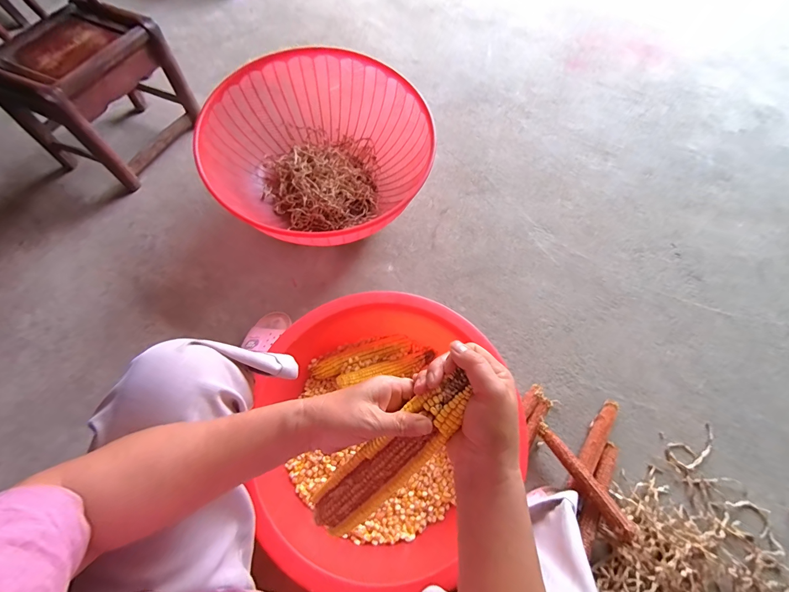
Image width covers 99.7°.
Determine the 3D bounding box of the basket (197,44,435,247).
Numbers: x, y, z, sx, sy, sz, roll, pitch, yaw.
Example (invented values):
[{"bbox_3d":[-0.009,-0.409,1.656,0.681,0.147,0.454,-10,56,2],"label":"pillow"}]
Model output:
[{"bbox_3d":[-0.190,-0.381,0.915,0.550,0.227,0.562,1,64,-1],"label":"basket"}]

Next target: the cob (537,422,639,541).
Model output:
[{"bbox_3d":[0.382,0.362,0.667,0.039,0.033,0.232,-30,68,-15],"label":"cob"}]

